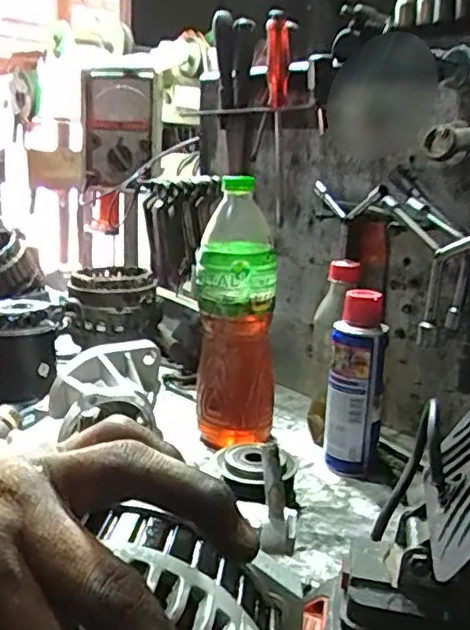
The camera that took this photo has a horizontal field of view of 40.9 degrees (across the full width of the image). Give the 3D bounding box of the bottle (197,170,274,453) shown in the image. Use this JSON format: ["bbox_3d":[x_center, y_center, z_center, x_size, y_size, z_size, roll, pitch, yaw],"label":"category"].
[{"bbox_3d":[0.003,0.001,0.640,0.079,0.261,0.085,4,14,2],"label":"bottle"}]

